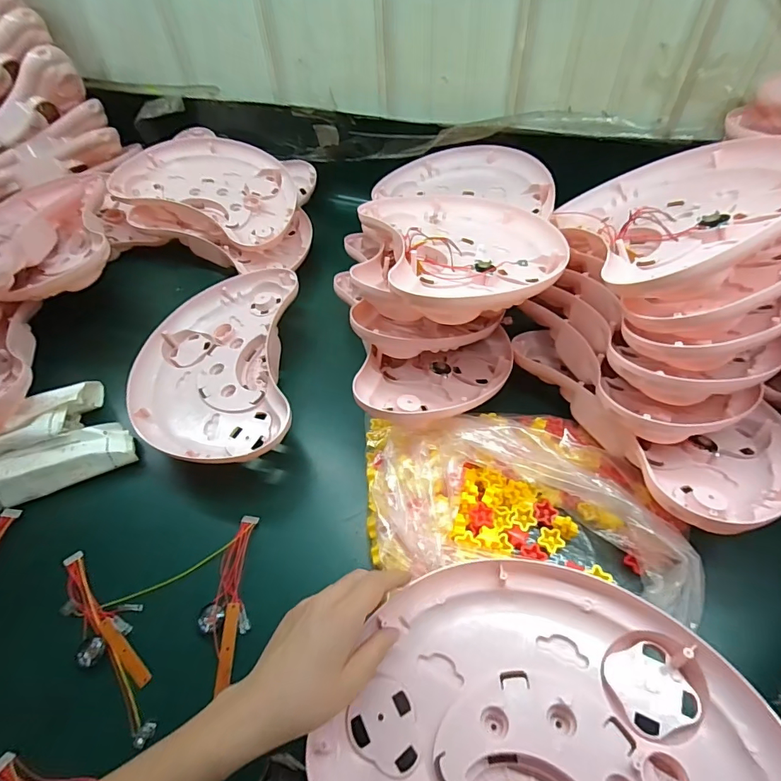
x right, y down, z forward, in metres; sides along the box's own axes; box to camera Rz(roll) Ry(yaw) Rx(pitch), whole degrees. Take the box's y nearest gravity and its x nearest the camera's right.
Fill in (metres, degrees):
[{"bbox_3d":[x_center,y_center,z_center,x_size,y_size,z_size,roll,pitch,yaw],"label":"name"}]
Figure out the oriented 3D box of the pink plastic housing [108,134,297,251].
[{"bbox_3d":[-0.327,-0.388,0.831,0.328,0.085,0.211,16,54,16],"label":"pink plastic housing"}]

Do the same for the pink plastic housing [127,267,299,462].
[{"bbox_3d":[-0.242,-0.038,0.619,0.224,0.065,0.338,-6,51,-1],"label":"pink plastic housing"}]

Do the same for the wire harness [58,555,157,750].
[{"bbox_3d":[-0.284,0.243,0.441,0.208,0.013,0.060,31,59,26],"label":"wire harness"}]

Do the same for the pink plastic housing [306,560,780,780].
[{"bbox_3d":[0.128,0.249,0.321,0.308,0.060,0.219,19,55,18],"label":"pink plastic housing"}]

